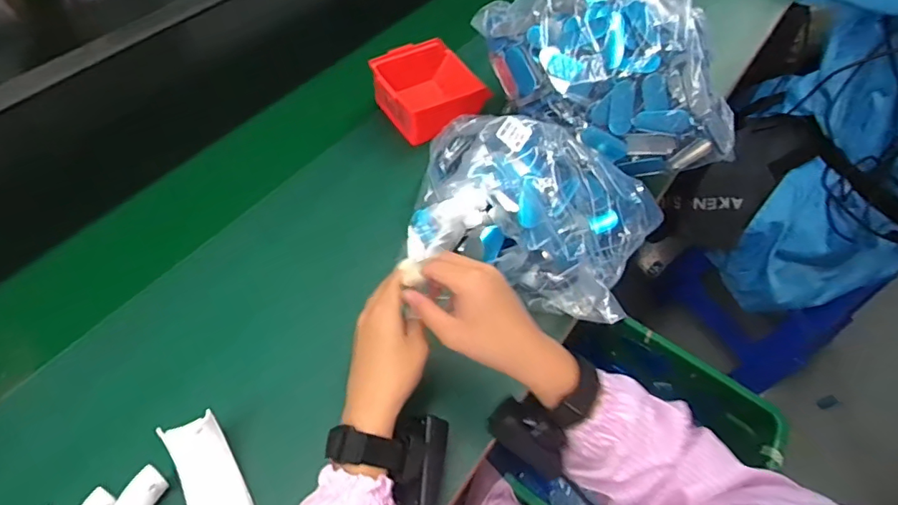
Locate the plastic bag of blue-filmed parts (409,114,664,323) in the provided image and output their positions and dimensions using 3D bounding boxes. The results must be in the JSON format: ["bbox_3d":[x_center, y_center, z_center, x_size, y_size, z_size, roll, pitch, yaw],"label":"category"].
[{"bbox_3d":[0.097,-0.059,0.566,0.272,0.097,0.216,21,57,11],"label":"plastic bag of blue-filmed parts"}]

